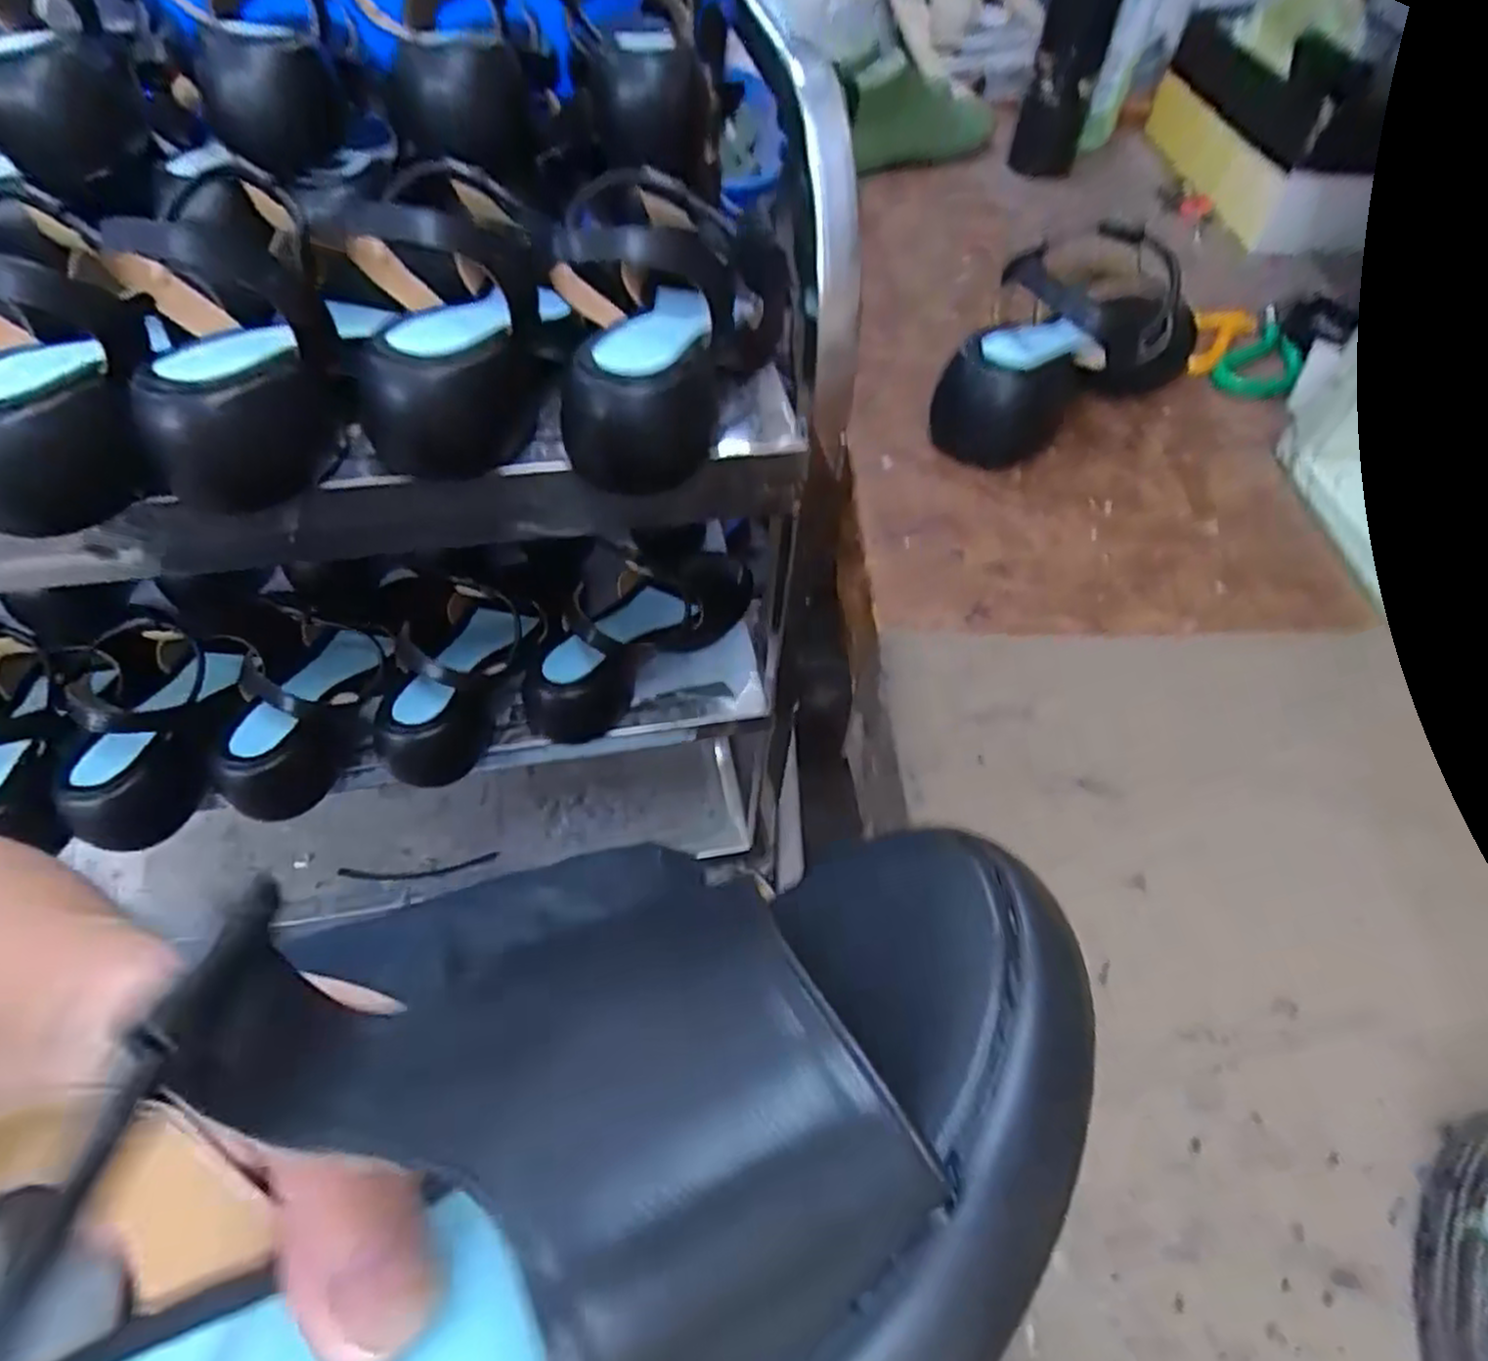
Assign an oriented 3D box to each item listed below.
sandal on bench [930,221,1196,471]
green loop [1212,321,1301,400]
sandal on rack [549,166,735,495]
[{"bbox_3d":[0.225,-0.237,0.521,0.226,0.110,0.085,-34,62,-26],"label":"sandal on bench"},{"bbox_3d":[0.402,-0.248,0.596,0.052,0.013,0.105,32,57,20],"label":"green loop"},{"bbox_3d":[-0.055,-0.207,0.436,0.096,0.122,0.173,13,53,6],"label":"sandal on rack"}]

